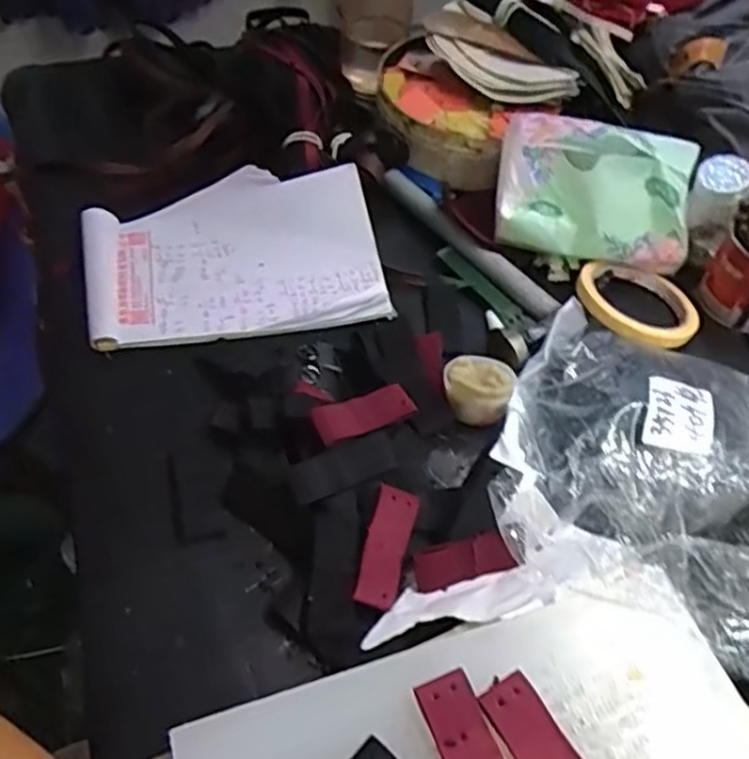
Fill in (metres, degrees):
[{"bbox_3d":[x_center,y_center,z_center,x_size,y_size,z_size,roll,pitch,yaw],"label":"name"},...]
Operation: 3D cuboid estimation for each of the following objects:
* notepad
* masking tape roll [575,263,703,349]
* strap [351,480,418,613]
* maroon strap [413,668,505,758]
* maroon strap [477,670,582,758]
[{"bbox_3d":[-0.111,-0.102,0.547,0.223,0.032,0.146,-8,54,-7],"label":"notepad"},{"bbox_3d":[0.197,-0.055,0.542,0.086,0.023,0.082,1,52,-2],"label":"masking tape roll"},{"bbox_3d":[0.006,0.094,0.404,0.024,0.004,0.065,21,70,-11],"label":"strap"},{"bbox_3d":[0.043,0.165,0.318,0.026,0.005,0.067,-17,53,-15],"label":"maroon strap"},{"bbox_3d":[0.076,0.166,0.320,0.025,0.006,0.067,-25,57,-21],"label":"maroon strap"}]

